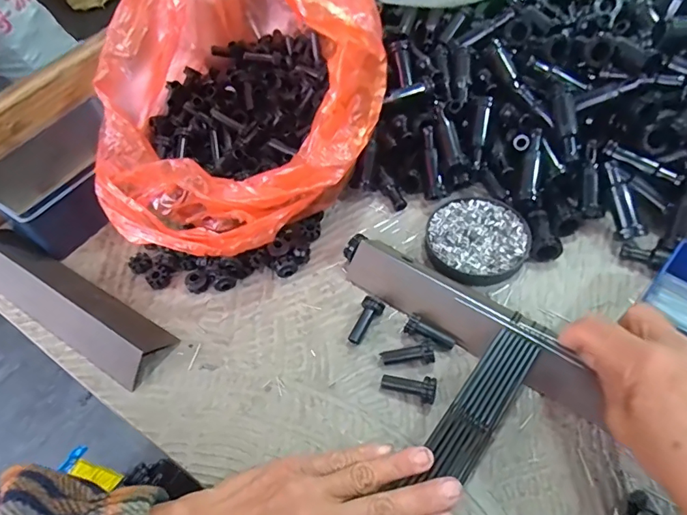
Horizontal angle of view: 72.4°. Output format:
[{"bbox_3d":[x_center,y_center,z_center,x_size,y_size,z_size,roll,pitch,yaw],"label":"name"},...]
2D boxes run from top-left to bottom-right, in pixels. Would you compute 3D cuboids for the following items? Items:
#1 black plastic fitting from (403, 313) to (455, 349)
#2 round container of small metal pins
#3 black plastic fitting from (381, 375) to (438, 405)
[{"bbox_3d":[0.065,0.056,0.353,0.038,0.013,0.013,28,58,3],"label":"black plastic fitting"},{"bbox_3d":[0.114,-0.017,0.397,0.080,0.018,0.080,-3,52,4],"label":"round container of small metal pins"},{"bbox_3d":[0.046,0.090,0.327,0.038,0.018,0.013,10,54,13],"label":"black plastic fitting"}]

